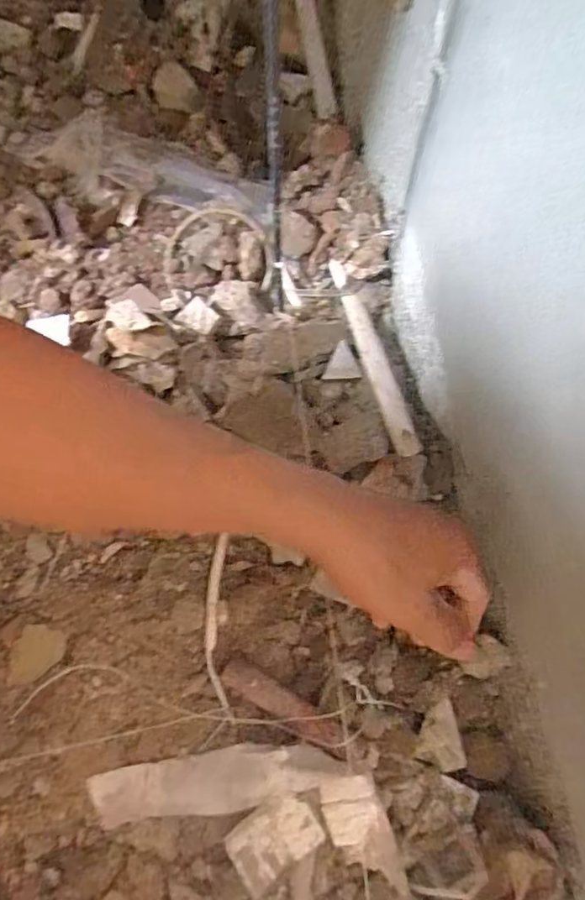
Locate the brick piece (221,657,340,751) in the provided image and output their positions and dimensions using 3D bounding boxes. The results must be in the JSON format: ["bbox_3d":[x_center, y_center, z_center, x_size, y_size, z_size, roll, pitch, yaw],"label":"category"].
[{"bbox_3d":[-0.008,0.167,0.372,0.084,0.022,0.019,28,75,11],"label":"brick piece"}]

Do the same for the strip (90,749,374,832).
[{"bbox_3d":[-0.050,0.211,0.359,0.163,0.019,0.034,-15,71,13],"label":"strip"}]

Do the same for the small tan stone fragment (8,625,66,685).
[{"bbox_3d":[-0.179,0.143,0.396,0.037,0.004,0.038,-2,71,2],"label":"small tan stone fragment"}]

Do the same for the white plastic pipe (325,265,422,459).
[{"bbox_3d":[0.062,-0.084,0.464,0.019,0.019,0.212,-13,56,-2],"label":"white plastic pipe"}]

